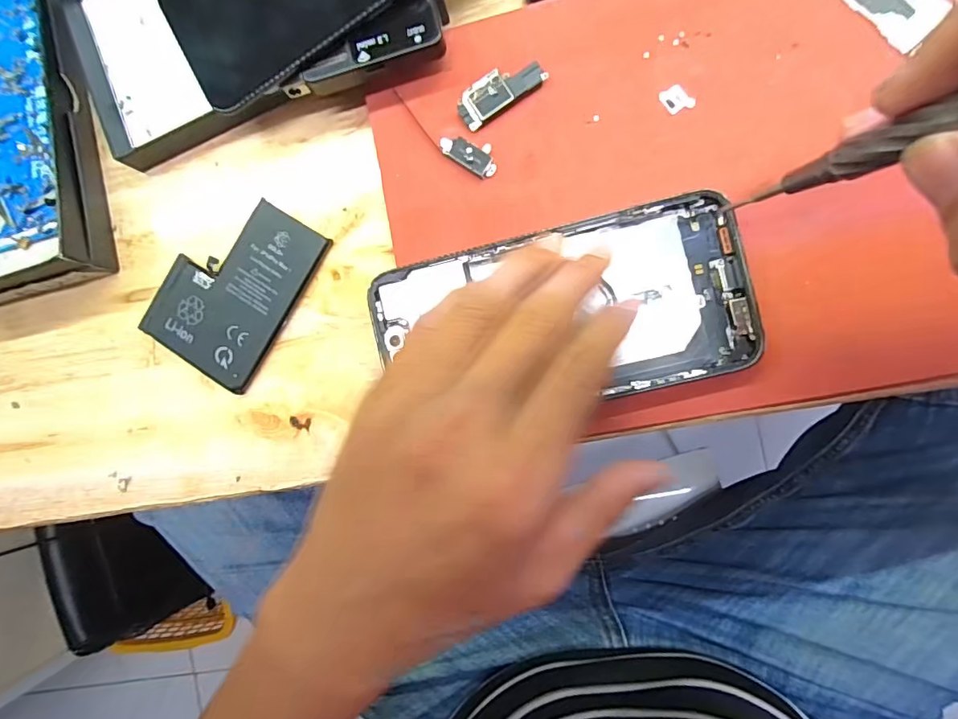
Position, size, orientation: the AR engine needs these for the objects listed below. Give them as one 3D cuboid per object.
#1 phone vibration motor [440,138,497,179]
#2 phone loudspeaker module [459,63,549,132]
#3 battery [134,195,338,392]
[{"bbox_3d":[-0.004,-0.094,0.222,0.028,0.004,0.014,37,96,6],"label":"phone vibration motor"},{"bbox_3d":[0.009,-0.121,0.220,0.040,0.004,0.017,-32,87,8],"label":"phone loudspeaker module"},{"bbox_3d":[-0.122,-0.036,0.244,0.062,0.008,0.089,33,96,6],"label":"battery"}]

